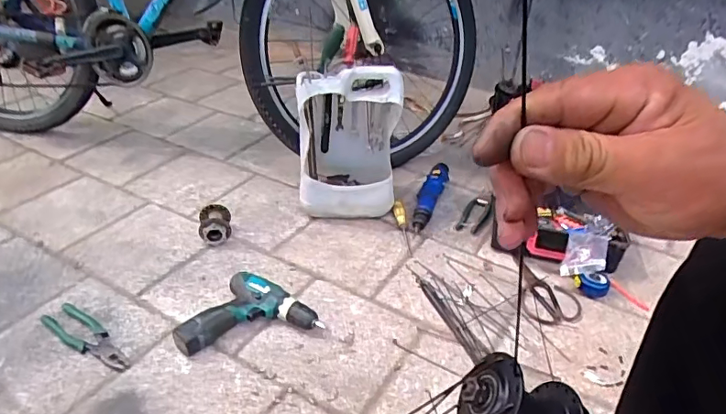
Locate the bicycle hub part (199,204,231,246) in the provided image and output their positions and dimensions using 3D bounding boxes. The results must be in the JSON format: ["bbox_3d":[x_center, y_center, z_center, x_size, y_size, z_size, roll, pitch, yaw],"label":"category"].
[{"bbox_3d":[-0.328,0.042,1.152,0.067,0.066,0.079,-3,34,-12],"label":"bicycle hub part"}]

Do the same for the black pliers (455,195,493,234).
[{"bbox_3d":[0.292,0.012,1.313,0.064,0.018,0.174,18,36,20],"label":"black pliers"}]

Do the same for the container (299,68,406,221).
[{"bbox_3d":[-0.035,-0.150,1.240,0.238,0.366,0.194,4,34,-2],"label":"container"}]

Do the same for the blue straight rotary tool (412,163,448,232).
[{"bbox_3d":[0.167,-0.035,1.298,0.049,0.054,0.260,15,35,15],"label":"blue straight rotary tool"}]

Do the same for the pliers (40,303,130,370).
[{"bbox_3d":[-0.476,0.225,0.904,0.191,0.026,0.063,20,37,22],"label":"pliers"}]

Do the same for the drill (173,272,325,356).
[{"bbox_3d":[-0.217,0.183,0.953,0.243,0.055,0.136,-8,36,-18],"label":"drill"}]

